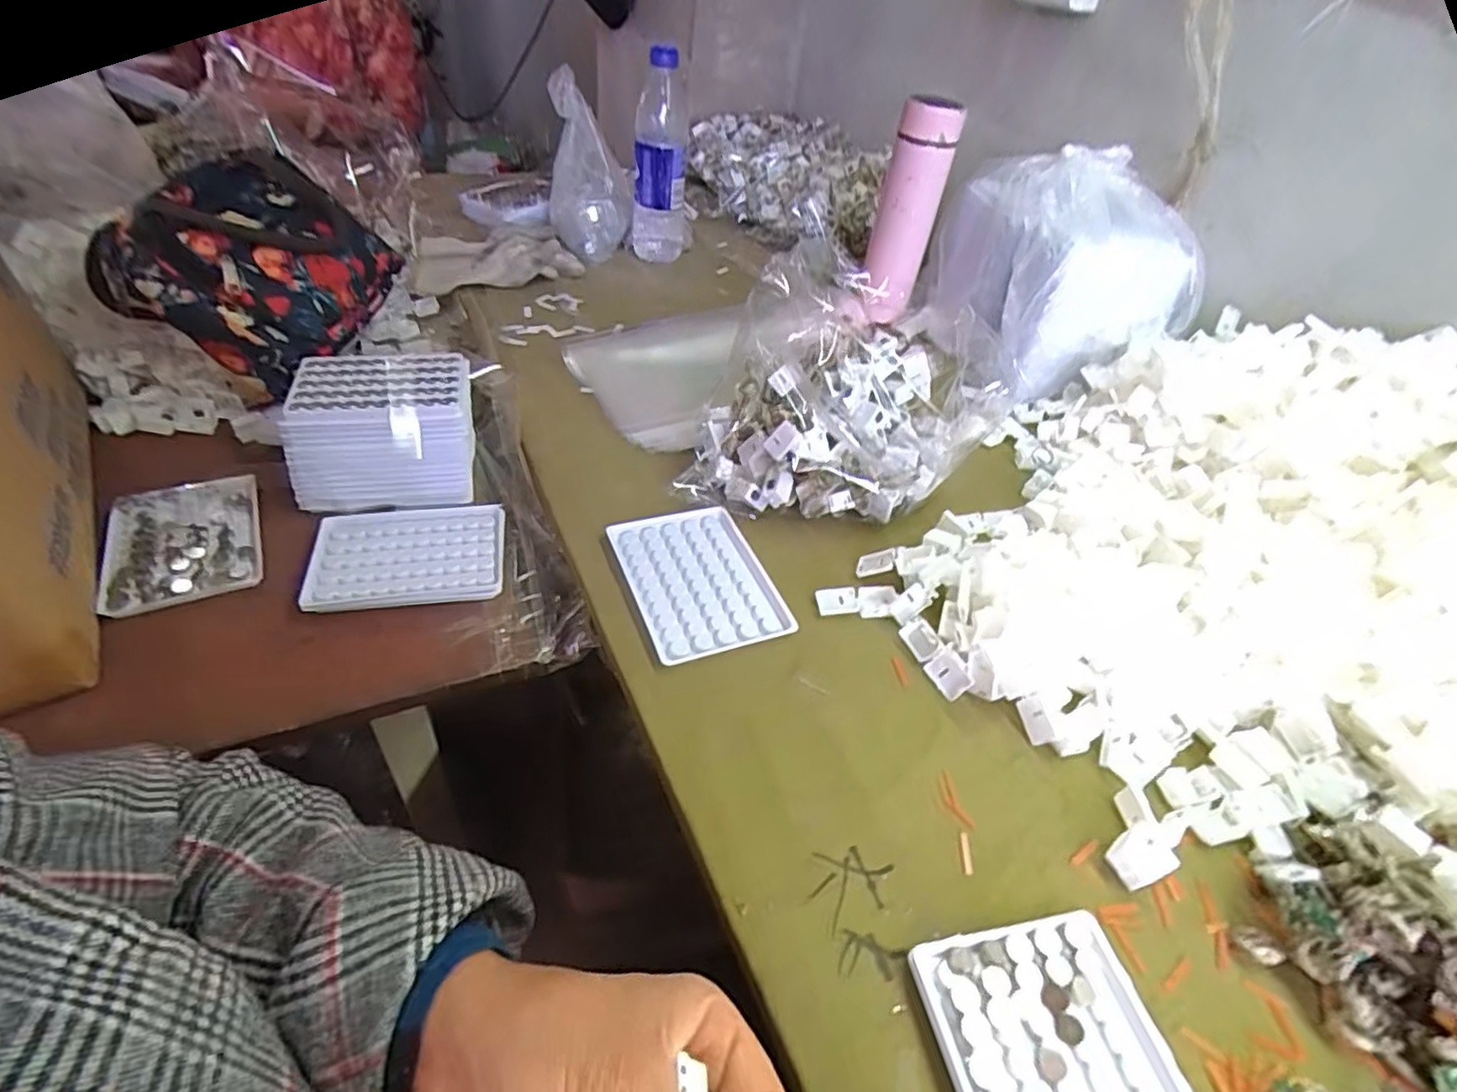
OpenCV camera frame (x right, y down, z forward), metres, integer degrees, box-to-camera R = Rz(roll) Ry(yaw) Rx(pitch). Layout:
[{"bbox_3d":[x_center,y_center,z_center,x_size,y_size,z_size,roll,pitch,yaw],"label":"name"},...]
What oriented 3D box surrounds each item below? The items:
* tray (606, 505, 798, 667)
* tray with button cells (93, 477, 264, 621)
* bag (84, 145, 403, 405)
[{"bbox_3d":[-0.020,0.021,0.464,0.095,0.006,0.124,-11,47,-20],"label":"tray"},{"bbox_3d":[-0.398,-0.005,0.493,0.093,0.010,0.128,-16,48,-24],"label":"tray with button cells"},{"bbox_3d":[-0.429,-0.263,0.632,0.177,0.130,0.233,12,43,4],"label":"bag"}]

